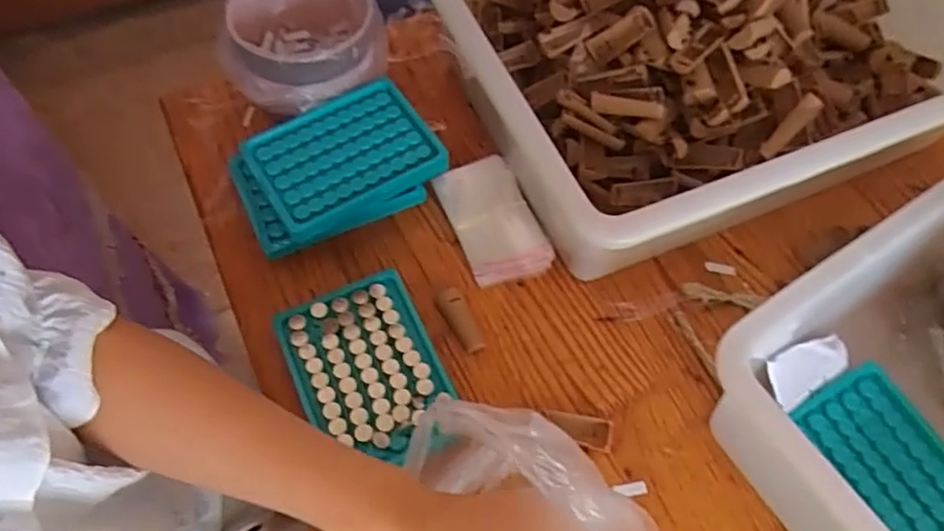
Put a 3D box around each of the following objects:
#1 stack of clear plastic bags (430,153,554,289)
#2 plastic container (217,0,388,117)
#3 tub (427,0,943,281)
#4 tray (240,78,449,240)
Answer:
[{"bbox_3d":[0.017,-0.035,0.522,0.064,0.009,0.105,-21,68,-9],"label":"stack of clear plastic bags"},{"bbox_3d":[-0.137,-0.181,0.543,0.118,0.074,0.126,2,63,-1],"label":"plastic container"},{"bbox_3d":[0.181,-0.197,0.531,0.403,0.128,0.350,-20,65,-12],"label":"tub"},{"bbox_3d":[-0.100,-0.083,0.512,0.134,0.024,0.090,-29,67,-16],"label":"tray"}]

